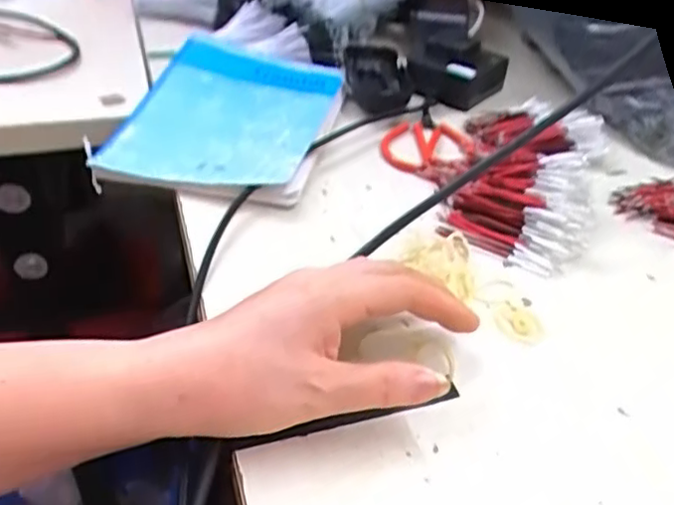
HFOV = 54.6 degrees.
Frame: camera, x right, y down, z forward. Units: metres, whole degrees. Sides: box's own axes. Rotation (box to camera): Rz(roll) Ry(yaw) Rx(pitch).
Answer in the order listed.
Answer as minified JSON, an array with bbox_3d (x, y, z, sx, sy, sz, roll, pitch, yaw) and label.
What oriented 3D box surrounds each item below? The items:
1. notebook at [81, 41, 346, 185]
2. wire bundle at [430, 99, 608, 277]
[{"bbox_3d":[-0.089,-0.123,0.549,0.159,0.022,0.238,17,42,2],"label":"notebook"},{"bbox_3d":[0.146,-0.067,0.500,0.101,0.038,0.214,17,39,17],"label":"wire bundle"}]

